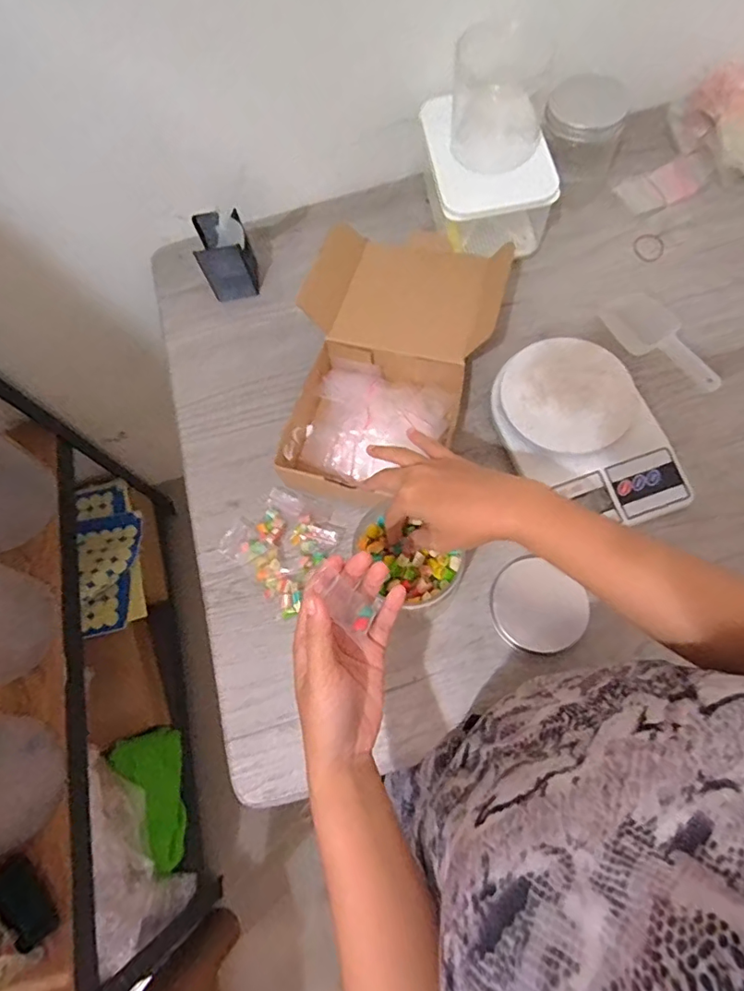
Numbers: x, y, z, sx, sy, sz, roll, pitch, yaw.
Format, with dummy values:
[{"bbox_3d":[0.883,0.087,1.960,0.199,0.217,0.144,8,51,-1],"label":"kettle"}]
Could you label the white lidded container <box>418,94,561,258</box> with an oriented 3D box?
[{"bbox_3d":[0.130,-0.380,0.610,0.131,0.078,0.174,-16,69,-1],"label":"white lidded container"}]

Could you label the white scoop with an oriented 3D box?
[{"bbox_3d":[0.325,-0.172,0.574,0.059,0.025,0.143,-38,71,-9],"label":"white scoop"}]

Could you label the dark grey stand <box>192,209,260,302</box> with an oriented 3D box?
[{"bbox_3d":[-0.179,-0.295,0.634,0.064,0.087,0.059,-14,71,-2],"label":"dark grey stand"}]

